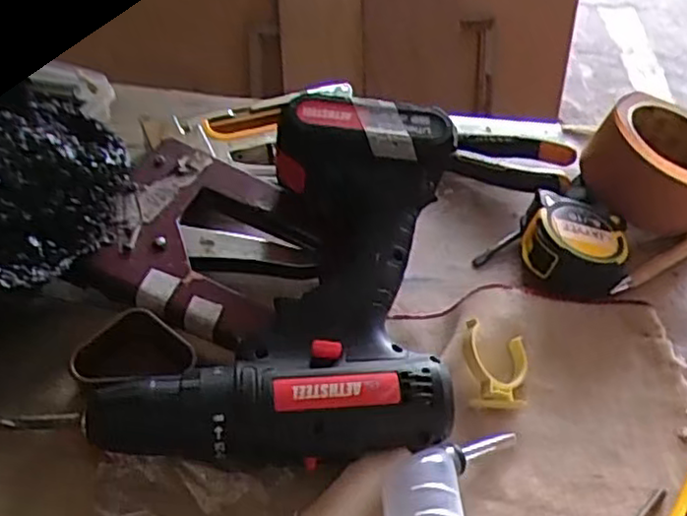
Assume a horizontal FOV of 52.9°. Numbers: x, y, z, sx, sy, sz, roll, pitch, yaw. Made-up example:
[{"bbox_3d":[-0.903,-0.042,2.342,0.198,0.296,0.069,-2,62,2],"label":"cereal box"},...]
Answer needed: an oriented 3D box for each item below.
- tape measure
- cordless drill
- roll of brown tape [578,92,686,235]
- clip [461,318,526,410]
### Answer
[{"bbox_3d":[0.155,-0.007,0.467,0.068,0.034,0.071,4,47,-4],"label":"tape measure"},{"bbox_3d":[-0.033,0.008,0.385,0.184,0.100,0.195,5,47,-3],"label":"cordless drill"},{"bbox_3d":[0.239,-0.075,0.513,0.096,0.063,0.098,36,53,24],"label":"roll of brown tape"},{"bbox_3d":[0.090,0.061,0.402,0.042,0.024,0.047,6,47,-2],"label":"clip"}]

